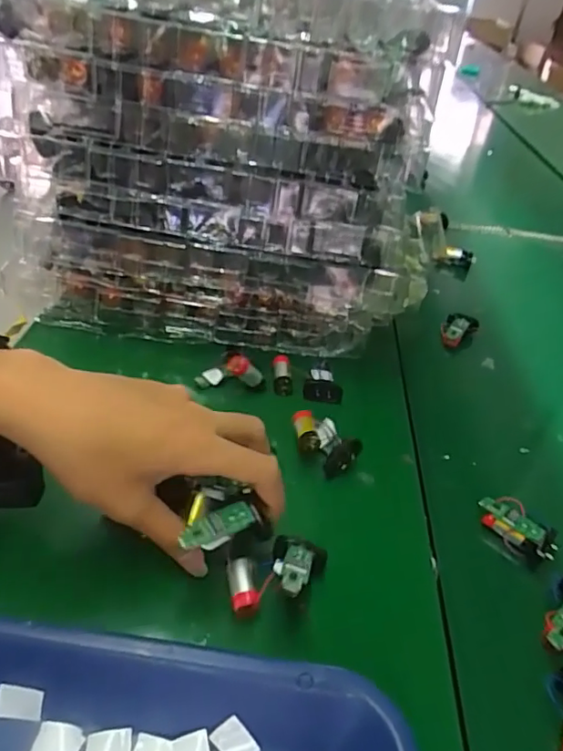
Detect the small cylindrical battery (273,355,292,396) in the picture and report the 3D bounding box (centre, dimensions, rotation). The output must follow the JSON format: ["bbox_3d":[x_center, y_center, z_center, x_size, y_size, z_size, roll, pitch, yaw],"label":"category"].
[{"bbox_3d":[0.001,-0.002,0.472,0.014,0.014,0.036,1,56,-9],"label":"small cylindrical battery"}]

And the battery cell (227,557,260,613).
[{"bbox_3d":[-0.023,0.120,0.310,0.015,0.011,0.031,-1,38,-12],"label":"battery cell"}]

